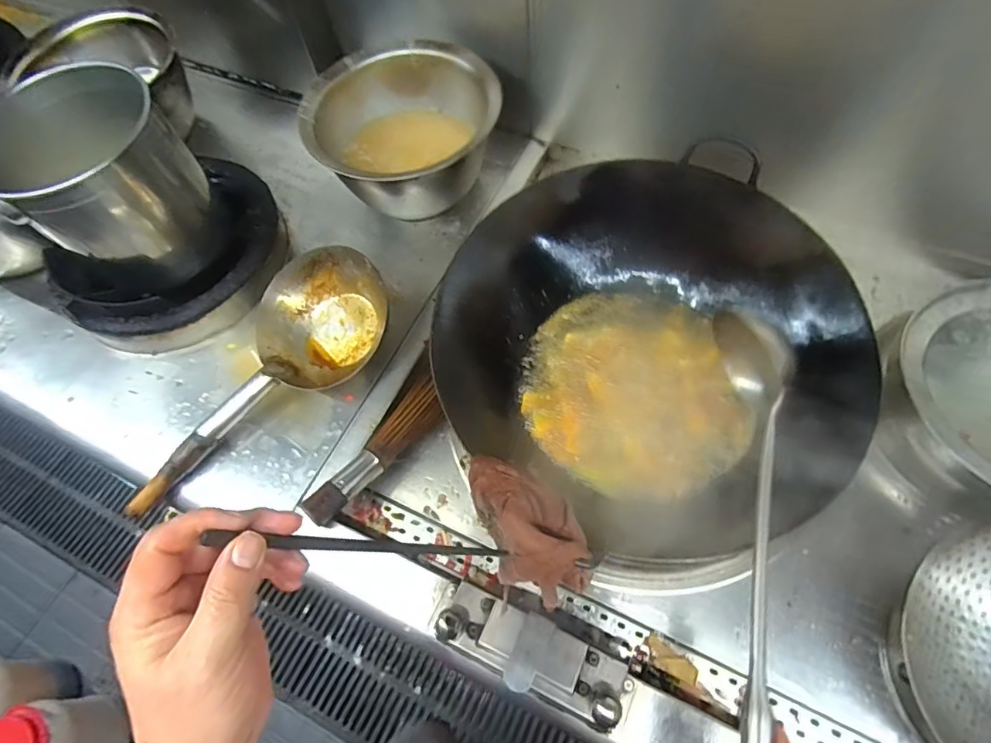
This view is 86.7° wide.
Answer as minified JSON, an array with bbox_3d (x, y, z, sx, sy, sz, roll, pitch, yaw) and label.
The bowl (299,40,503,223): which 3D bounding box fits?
[{"bbox_3d":[-0.142,-0.372,0.817,0.281,0.129,0.272,-25,64,-9],"label":"bowl"}]

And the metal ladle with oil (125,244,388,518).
[{"bbox_3d":[-0.314,-0.007,0.706,0.390,0.076,0.178,-41,67,-17],"label":"metal ladle with oil"}]

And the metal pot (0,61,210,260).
[{"bbox_3d":[-0.538,-0.264,0.714,0.212,0.183,0.227,-2,62,3],"label":"metal pot"}]

